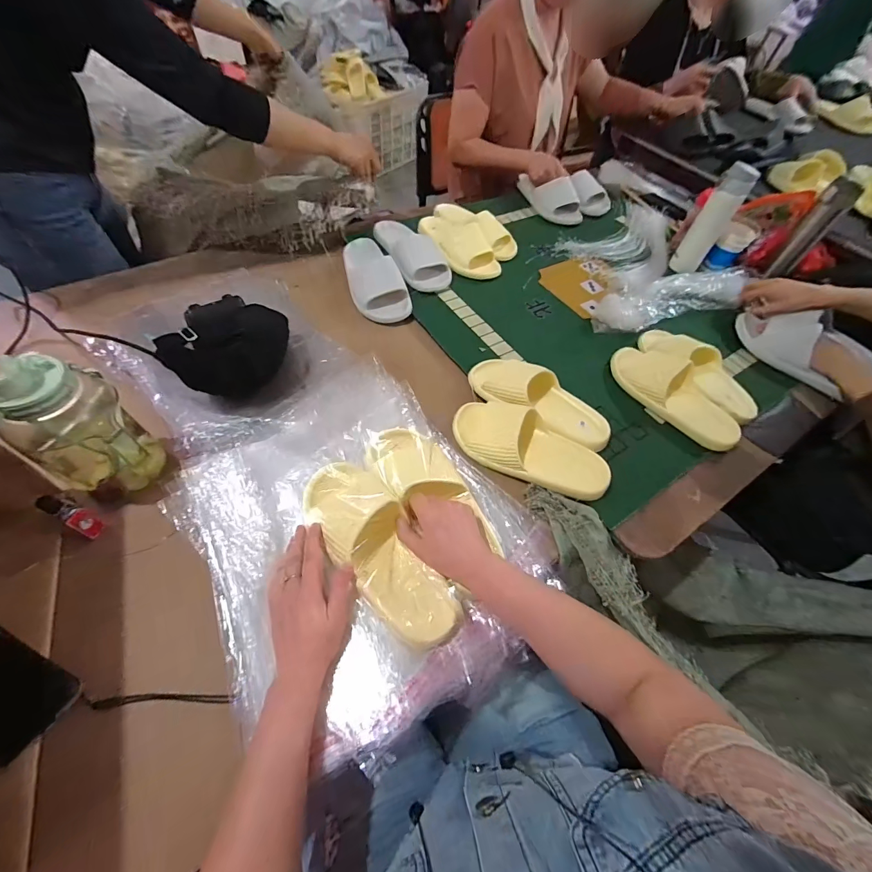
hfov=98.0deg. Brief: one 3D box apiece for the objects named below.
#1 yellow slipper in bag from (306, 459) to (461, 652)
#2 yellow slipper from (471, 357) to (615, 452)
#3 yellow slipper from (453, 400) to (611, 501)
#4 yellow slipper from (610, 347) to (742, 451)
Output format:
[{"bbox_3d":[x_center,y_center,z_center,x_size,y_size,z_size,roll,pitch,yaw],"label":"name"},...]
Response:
[{"bbox_3d":[-0.069,0.139,0.469,0.093,0.053,0.248,-34,78,-23],"label":"yellow slipper in bag"},{"bbox_3d":[0.175,-0.065,0.650,0.250,0.063,0.090,27,59,13],"label":"yellow slipper"},{"bbox_3d":[0.145,0.015,0.593,0.246,0.069,0.099,20,58,9],"label":"yellow slipper"},{"bbox_3d":[0.432,-0.082,0.684,0.104,0.057,0.246,-30,64,-22],"label":"yellow slipper"}]

